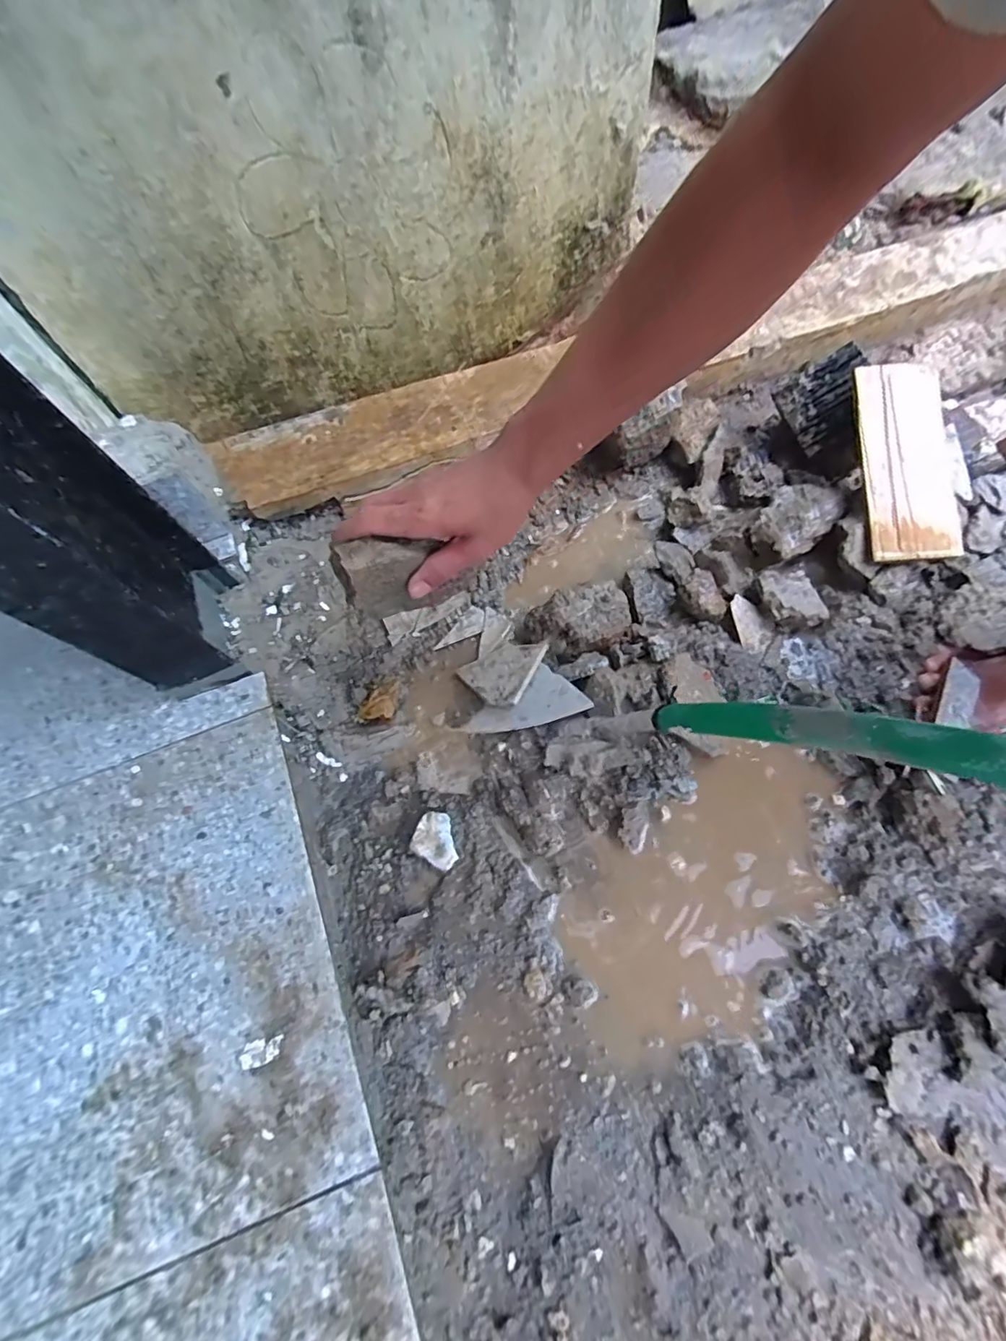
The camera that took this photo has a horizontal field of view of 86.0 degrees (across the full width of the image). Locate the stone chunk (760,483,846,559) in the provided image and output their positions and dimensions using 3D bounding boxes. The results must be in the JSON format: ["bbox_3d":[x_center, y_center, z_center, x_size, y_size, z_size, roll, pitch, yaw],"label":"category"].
[{"bbox_3d":[0.349,-0.179,0.651,0.076,0.046,0.105,40,77,19],"label":"stone chunk"}]

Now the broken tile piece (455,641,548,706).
[{"bbox_3d":[-0.004,-0.005,0.619,0.080,0.007,0.088,21,68,25],"label":"broken tile piece"}]

